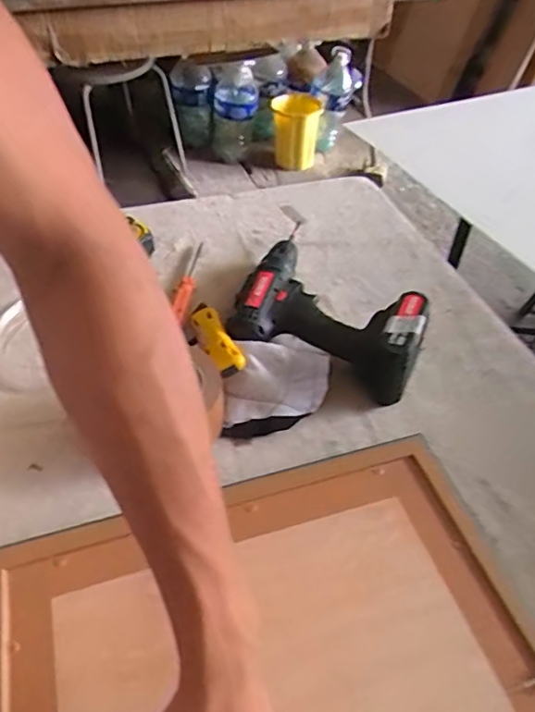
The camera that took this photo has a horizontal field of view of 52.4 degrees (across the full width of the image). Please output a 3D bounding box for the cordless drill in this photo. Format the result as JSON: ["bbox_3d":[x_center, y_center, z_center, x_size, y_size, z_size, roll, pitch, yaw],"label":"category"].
[{"bbox_3d":[0.076,-0.065,0.614,0.210,0.078,0.199,17,49,15],"label":"cordless drill"}]

